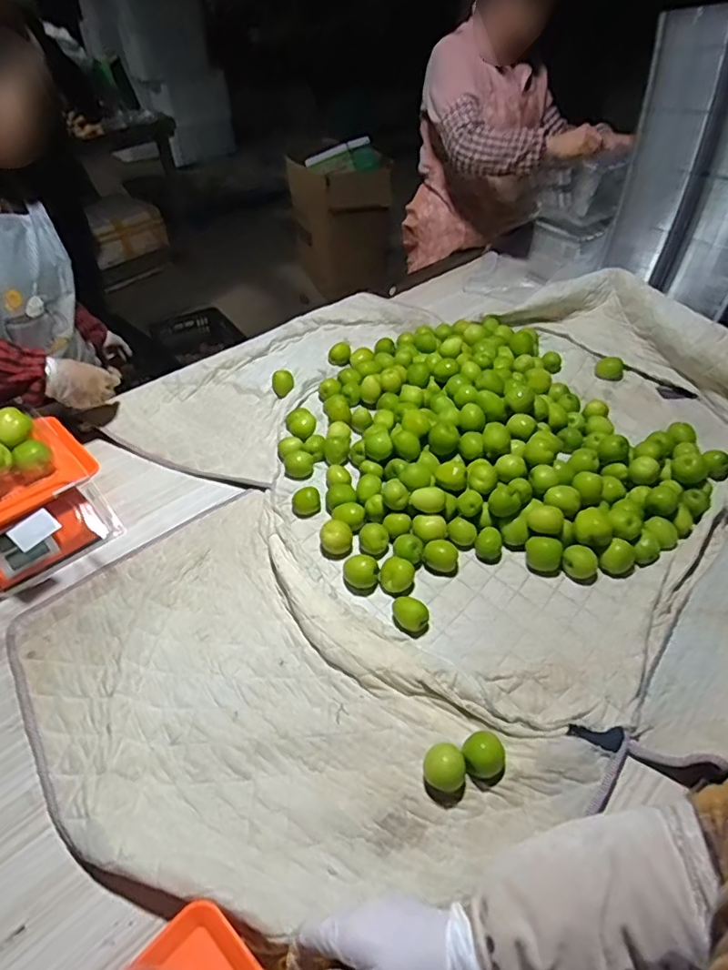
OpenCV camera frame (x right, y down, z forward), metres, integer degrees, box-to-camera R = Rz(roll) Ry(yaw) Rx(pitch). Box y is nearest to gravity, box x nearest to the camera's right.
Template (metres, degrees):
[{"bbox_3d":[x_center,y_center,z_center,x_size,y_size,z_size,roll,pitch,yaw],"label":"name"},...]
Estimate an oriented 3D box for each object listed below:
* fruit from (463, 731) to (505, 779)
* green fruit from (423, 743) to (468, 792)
[{"bbox_3d":[0.145,0.330,0.689,0.046,0.039,0.044,1,45,-1],"label":"fruit"},{"bbox_3d":[0.095,0.336,0.669,0.046,0.042,0.046,1,45,-1],"label":"green fruit"}]

